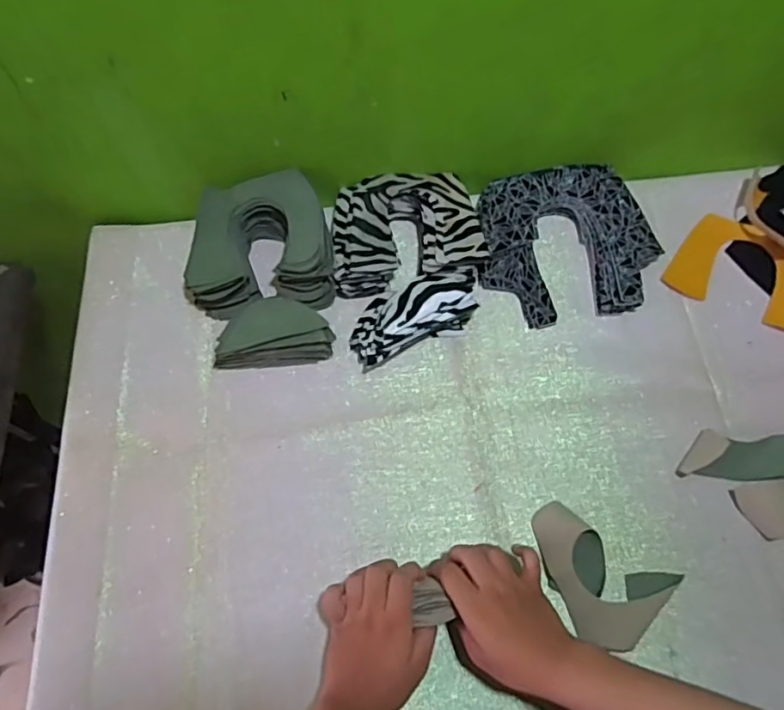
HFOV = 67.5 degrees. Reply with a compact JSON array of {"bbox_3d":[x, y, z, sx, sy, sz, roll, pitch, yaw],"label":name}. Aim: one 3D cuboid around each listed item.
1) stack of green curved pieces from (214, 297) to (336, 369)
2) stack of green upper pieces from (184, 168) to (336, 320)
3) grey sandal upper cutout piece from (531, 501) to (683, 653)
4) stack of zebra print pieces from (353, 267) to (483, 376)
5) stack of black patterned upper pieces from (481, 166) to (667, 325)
[{"bbox_3d":[-0.125,-0.023,0.628,0.120,0.040,0.062,-3,67,0],"label":"stack of green curved pieces"},{"bbox_3d":[-0.144,-0.126,0.660,0.161,0.055,0.143,-1,67,1],"label":"stack of green upper pieces"},{"bbox_3d":[0.180,0.204,0.536,0.128,0.021,0.086,32,72,14],"label":"grey sandal upper cutout piece"},{"bbox_3d":[0.030,-0.048,0.632,0.160,0.051,0.071,-23,69,-8],"label":"stack of zebra print pieces"},{"bbox_3d":[0.199,-0.128,0.671,0.194,0.031,0.186,-12,68,-4],"label":"stack of black patterned upper pieces"}]

